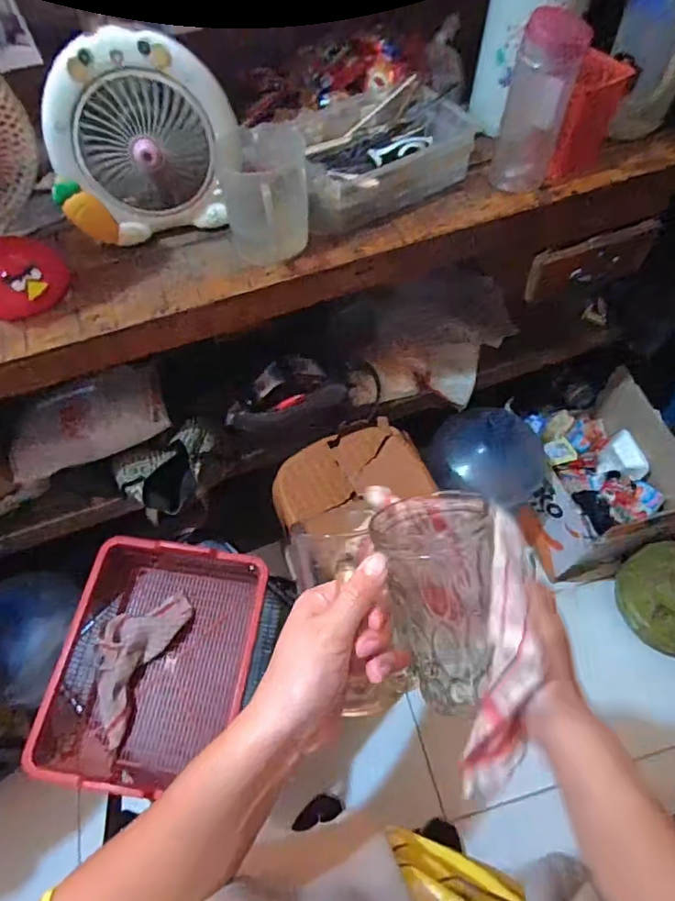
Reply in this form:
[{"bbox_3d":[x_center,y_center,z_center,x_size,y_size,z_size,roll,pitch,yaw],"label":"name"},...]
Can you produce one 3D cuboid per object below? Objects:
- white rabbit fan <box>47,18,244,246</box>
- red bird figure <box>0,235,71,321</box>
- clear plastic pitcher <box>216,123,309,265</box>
[{"bbox_3d":[-0.270,-0.421,0.724,0.249,0.239,0.074,-7,58,-2],"label":"white rabbit fan"},{"bbox_3d":[-0.470,-0.254,0.759,0.133,0.049,0.145,-1,58,2],"label":"red bird figure"},{"bbox_3d":[-0.105,-0.370,0.771,0.122,0.135,0.164,-9,58,-3],"label":"clear plastic pitcher"}]

